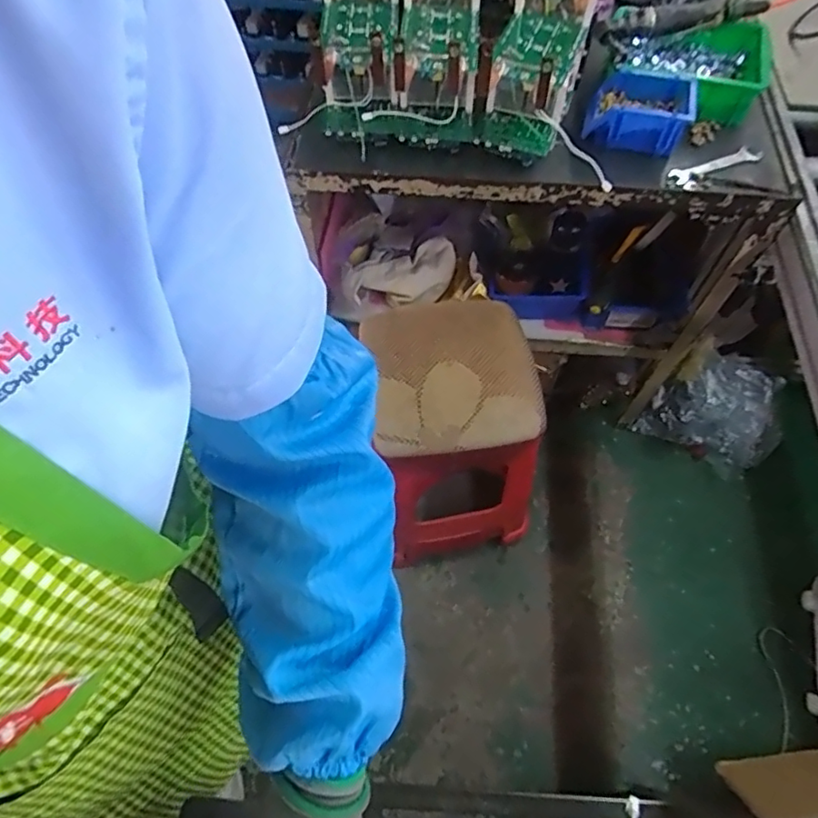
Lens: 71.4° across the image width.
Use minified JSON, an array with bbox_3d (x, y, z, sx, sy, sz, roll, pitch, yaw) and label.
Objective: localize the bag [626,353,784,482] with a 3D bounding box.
[{"bbox_3d":[0.741,0.019,1.376,0.295,0.237,0.152,33,66,17],"label":"bag"}]

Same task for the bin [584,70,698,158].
[{"bbox_3d":[0.355,-0.461,0.883,0.149,0.060,0.120,12,62,7],"label":"bin"}]

